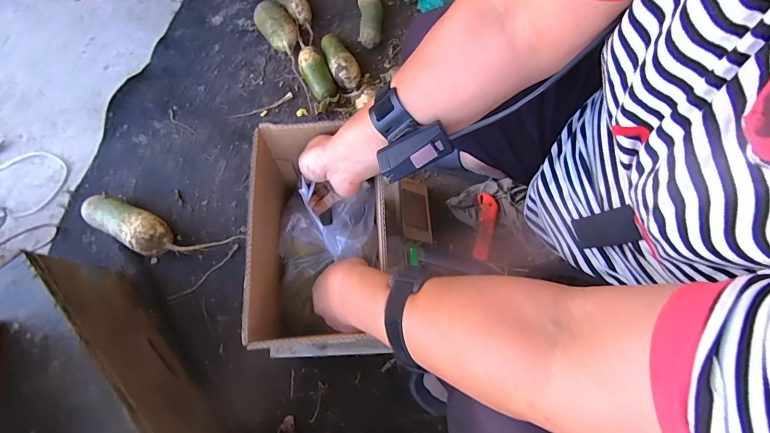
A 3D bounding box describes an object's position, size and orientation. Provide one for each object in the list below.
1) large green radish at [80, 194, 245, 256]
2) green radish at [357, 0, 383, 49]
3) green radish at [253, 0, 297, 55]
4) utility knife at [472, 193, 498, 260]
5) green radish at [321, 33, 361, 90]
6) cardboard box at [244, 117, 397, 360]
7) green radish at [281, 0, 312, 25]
[{"bbox_3d":[-0.485,0.035,0.767,0.327,0.084,0.096,16,72,7],"label":"large green radish"},{"bbox_3d":[-0.038,-0.512,0.934,0.065,0.053,0.158,0,71,1],"label":"green radish"},{"bbox_3d":[-0.274,-0.478,0.923,0.086,0.080,0.137,-29,73,-8],"label":"green radish"},{"bbox_3d":[0.213,0.018,0.761,0.039,0.023,0.149,9,72,4],"label":"utility knife"},{"bbox_3d":[-0.112,-0.391,0.907,0.065,0.052,0.158,-23,72,-6],"label":"green radish"},{"bbox_3d":[-0.082,0.017,0.476,0.138,0.133,0.235,-3,75,0],"label":"cardboard box"},{"bbox_3d":[-0.232,-0.555,0.952,0.061,0.061,0.129,-25,72,-7],"label":"green radish"}]

